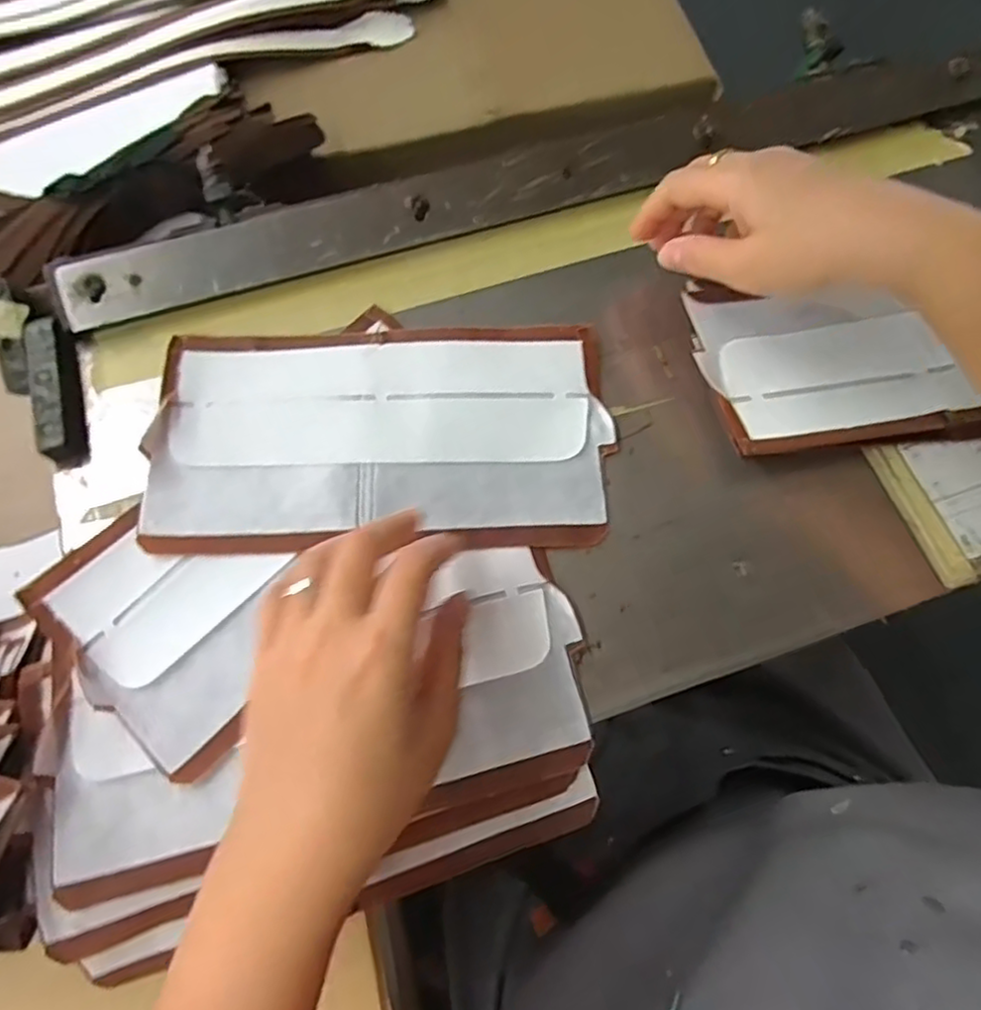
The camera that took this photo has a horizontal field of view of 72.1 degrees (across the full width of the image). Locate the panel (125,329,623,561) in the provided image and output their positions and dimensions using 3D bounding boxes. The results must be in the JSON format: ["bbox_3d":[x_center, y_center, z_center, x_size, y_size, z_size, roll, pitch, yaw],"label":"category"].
[{"bbox_3d":[-0.056,-0.038,0.349,0.228,0.010,0.122,-2,70,-2],"label":"panel"}]

